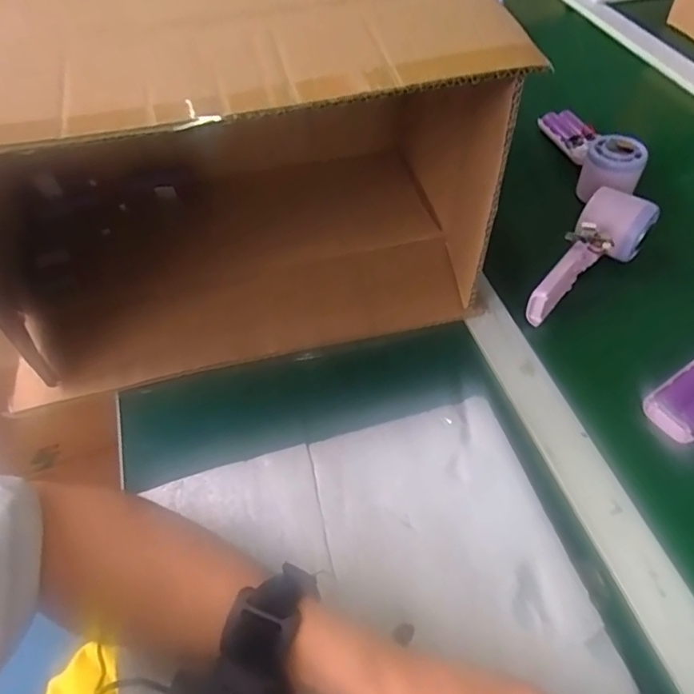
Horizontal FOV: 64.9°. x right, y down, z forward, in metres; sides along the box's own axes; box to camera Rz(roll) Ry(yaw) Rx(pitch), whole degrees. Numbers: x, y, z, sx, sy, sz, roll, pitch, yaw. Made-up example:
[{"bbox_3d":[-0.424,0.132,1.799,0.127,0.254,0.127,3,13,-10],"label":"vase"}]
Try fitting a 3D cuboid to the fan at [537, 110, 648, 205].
[{"bbox_3d":[0.263,-0.224,0.592,0.051,0.048,0.152,-7,52,-1],"label":"fan"}]

